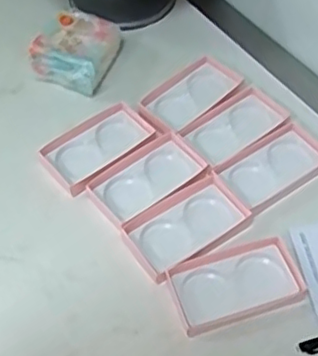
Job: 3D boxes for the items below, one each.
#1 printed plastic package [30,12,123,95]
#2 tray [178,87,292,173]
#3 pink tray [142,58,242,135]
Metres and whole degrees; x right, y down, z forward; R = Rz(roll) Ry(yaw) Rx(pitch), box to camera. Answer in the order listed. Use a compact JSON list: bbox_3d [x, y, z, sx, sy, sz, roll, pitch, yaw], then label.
[{"bbox_3d":[-0.127,-0.198,0.943,0.107,0.043,0.125,18,55,13],"label":"printed plastic package"},{"bbox_3d":[0.105,-0.073,0.869,0.136,0.029,0.076,-31,59,-21],"label":"tray"},{"bbox_3d":[0.053,-0.123,0.910,0.157,0.021,0.084,-36,61,-24],"label":"pink tray"}]

